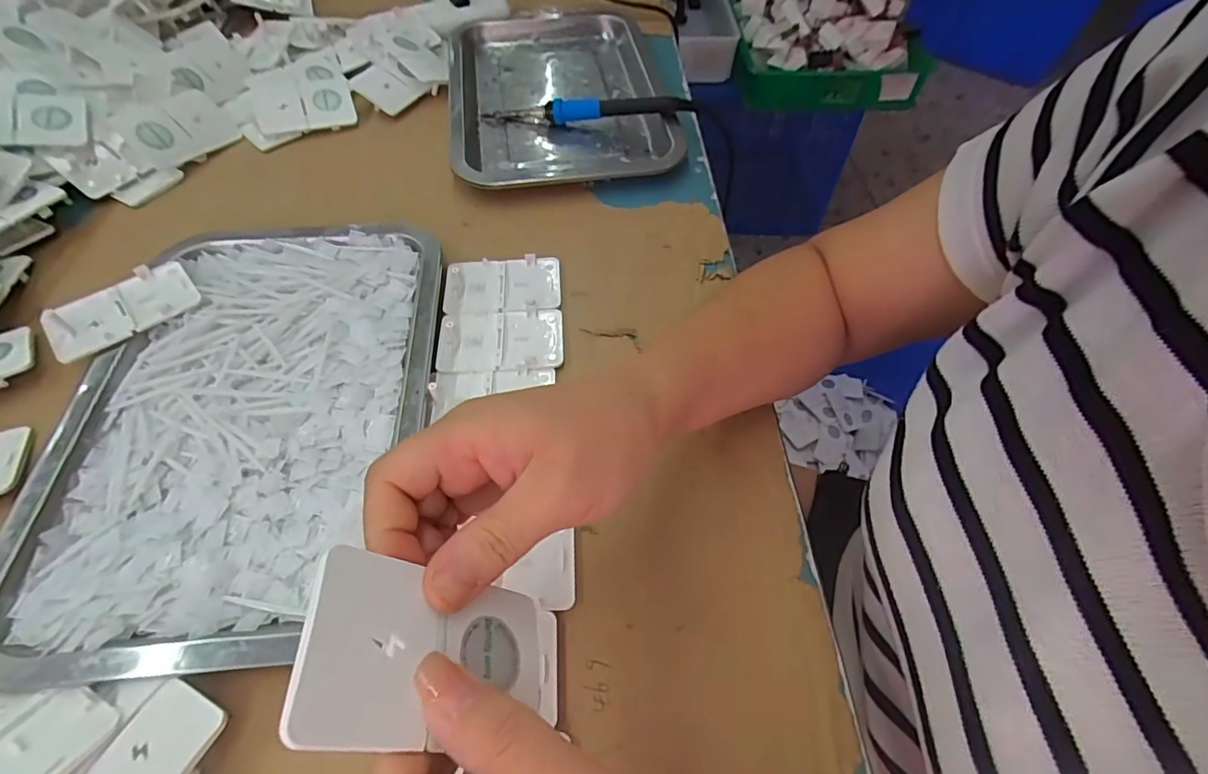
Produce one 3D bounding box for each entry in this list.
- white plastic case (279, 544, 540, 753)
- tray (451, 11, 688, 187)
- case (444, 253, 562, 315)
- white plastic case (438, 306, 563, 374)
[{"bbox_3d":[-0.053,0.084,0.169,0.004,0.084,0.050,-31,45,27],"label":"white plastic case"},{"bbox_3d":[-0.046,-0.303,0.545,0.211,0.028,0.323,-5,57,-7],"label":"tray"},{"bbox_3d":[-0.075,-0.078,0.397,0.084,0.006,0.053,-2,56,-5],"label":"case"},{"bbox_3d":[-0.072,-0.034,0.373,0.086,0.006,0.053,-1,56,-4],"label":"white plastic case"}]

